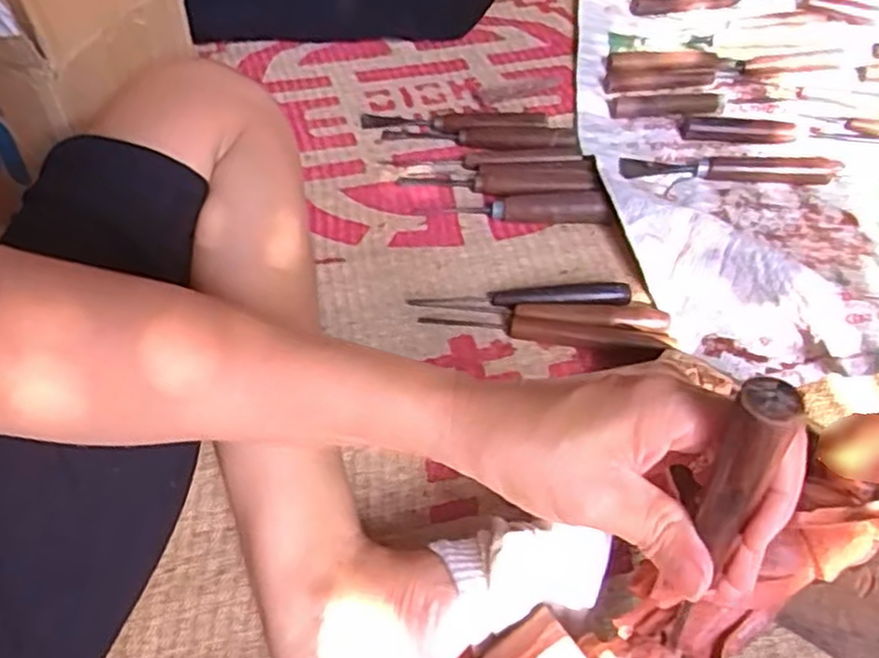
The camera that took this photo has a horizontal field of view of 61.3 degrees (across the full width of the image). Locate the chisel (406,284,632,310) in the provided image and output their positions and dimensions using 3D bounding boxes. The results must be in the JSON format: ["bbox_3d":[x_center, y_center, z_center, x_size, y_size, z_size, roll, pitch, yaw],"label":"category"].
[{"bbox_3d":[0.060,-0.024,0.562,0.164,0.015,0.023,2,52,3],"label":"chisel"}]

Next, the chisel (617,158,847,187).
[{"bbox_3d":[0.253,-0.143,0.646,0.182,0.019,0.028,4,52,5],"label":"chisel"}]

